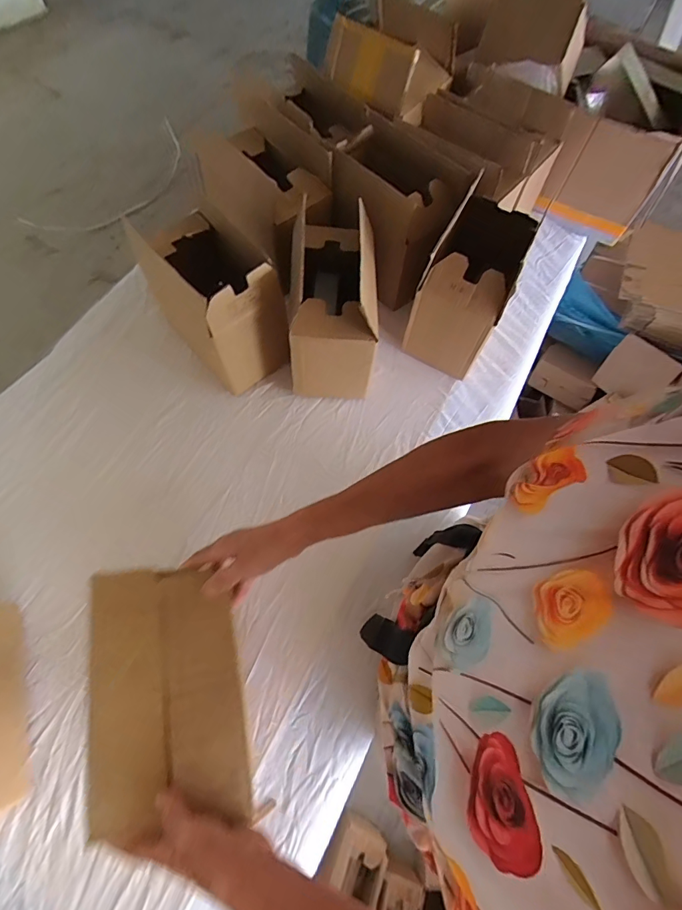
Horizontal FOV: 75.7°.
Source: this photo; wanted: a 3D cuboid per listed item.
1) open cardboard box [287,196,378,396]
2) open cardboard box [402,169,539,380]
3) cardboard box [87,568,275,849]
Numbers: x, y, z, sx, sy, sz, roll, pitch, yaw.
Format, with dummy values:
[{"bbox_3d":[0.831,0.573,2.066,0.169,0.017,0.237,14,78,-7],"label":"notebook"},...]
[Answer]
[{"bbox_3d":[-0.014,-0.241,0.722,0.127,0.218,0.225,3,65,-3],"label":"open cardboard box"},{"bbox_3d":[0.215,-0.280,0.762,0.128,0.221,0.215,25,66,7],"label":"open cardboard box"},{"bbox_3d":[-0.163,0.221,0.417,0.131,0.042,0.218,-8,65,-7],"label":"cardboard box"}]

